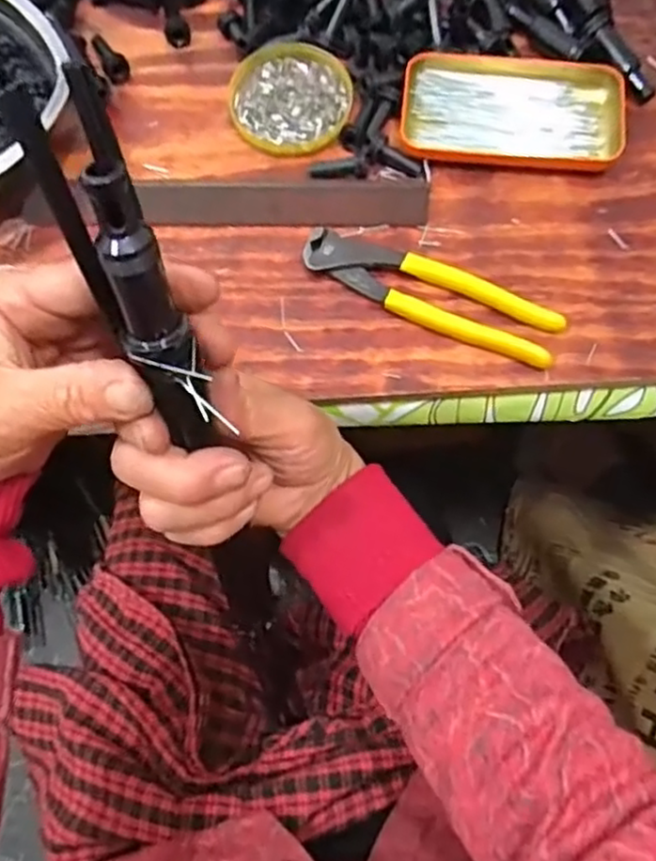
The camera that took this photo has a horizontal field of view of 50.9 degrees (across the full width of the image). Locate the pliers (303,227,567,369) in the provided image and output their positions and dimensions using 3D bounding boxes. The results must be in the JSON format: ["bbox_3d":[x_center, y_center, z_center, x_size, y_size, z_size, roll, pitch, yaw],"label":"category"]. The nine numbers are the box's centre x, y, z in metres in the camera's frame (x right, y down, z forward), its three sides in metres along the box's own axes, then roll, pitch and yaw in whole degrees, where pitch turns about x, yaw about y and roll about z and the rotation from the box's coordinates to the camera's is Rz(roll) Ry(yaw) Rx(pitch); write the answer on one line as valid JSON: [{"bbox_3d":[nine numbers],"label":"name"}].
[{"bbox_3d":[0.064,-0.085,0.426,0.161,0.015,0.039,23,76,7],"label":"pliers"}]

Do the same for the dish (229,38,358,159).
[{"bbox_3d":[-0.025,-0.229,0.475,0.084,0.009,0.087,0,74,1],"label":"dish"}]

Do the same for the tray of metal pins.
[{"bbox_3d":[0.123,-0.215,0.460,0.144,0.016,0.075,4,74,2],"label":"tray of metal pins"}]

